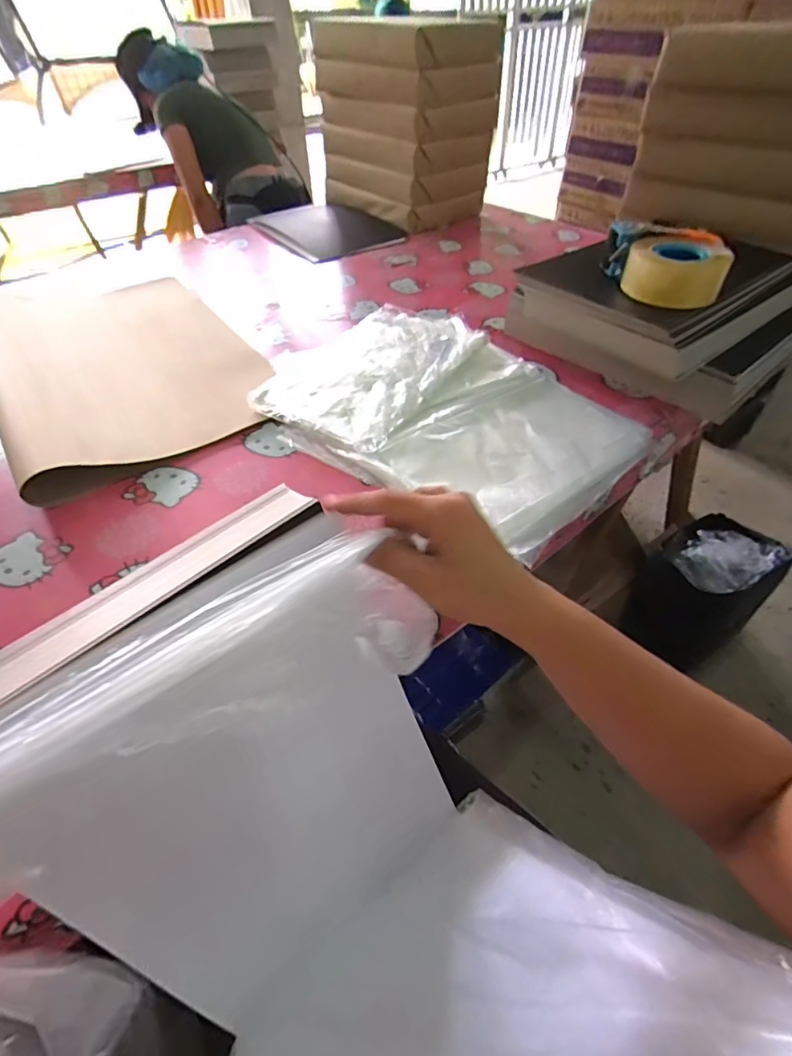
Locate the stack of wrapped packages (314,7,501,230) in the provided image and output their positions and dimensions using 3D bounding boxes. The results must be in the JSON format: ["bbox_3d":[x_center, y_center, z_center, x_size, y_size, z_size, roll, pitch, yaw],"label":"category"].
[{"bbox_3d":[0.022,-0.954,1.218,0.389,0.372,0.221,30,54,27],"label":"stack of wrapped packages"}]

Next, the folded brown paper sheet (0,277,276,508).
[{"bbox_3d":[-0.446,-0.290,0.833,0.377,0.050,0.610,-27,51,-23],"label":"folded brown paper sheet"}]

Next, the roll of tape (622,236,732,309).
[{"bbox_3d":[0.381,-0.354,0.704,0.108,0.070,0.108,-1,46,1],"label":"roll of tape"}]

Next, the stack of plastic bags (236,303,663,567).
[{"bbox_3d":[0.067,-0.184,0.721,0.375,0.032,0.496,-36,55,-28],"label":"stack of plastic bags"}]

